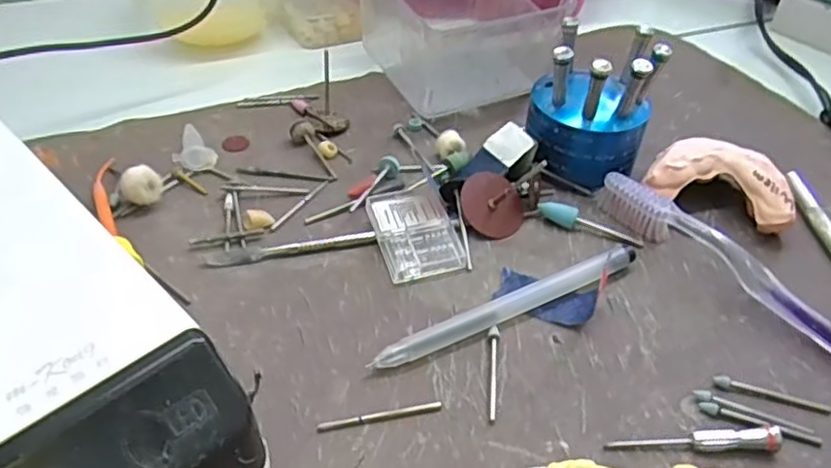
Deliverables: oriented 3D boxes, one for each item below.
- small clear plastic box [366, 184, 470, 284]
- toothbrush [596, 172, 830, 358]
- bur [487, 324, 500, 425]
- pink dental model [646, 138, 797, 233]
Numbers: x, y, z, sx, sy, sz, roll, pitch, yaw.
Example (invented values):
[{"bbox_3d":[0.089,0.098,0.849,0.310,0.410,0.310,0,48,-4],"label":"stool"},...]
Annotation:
[{"bbox_3d":[0.000,-0.001,0.305,0.034,0.012,0.046,-11,44,-15],"label":"small clear plastic box"},{"bbox_3d":[0.152,0.028,0.279,0.011,0.019,0.185,-28,51,-30],"label":"toothbrush"},{"bbox_3d":[0.029,0.052,0.255,0.004,0.004,0.042,4,42,2],"label":"bur"},{"bbox_3d":[0.146,-0.023,0.329,0.065,0.027,0.037,15,44,13],"label":"pink dental model"}]

